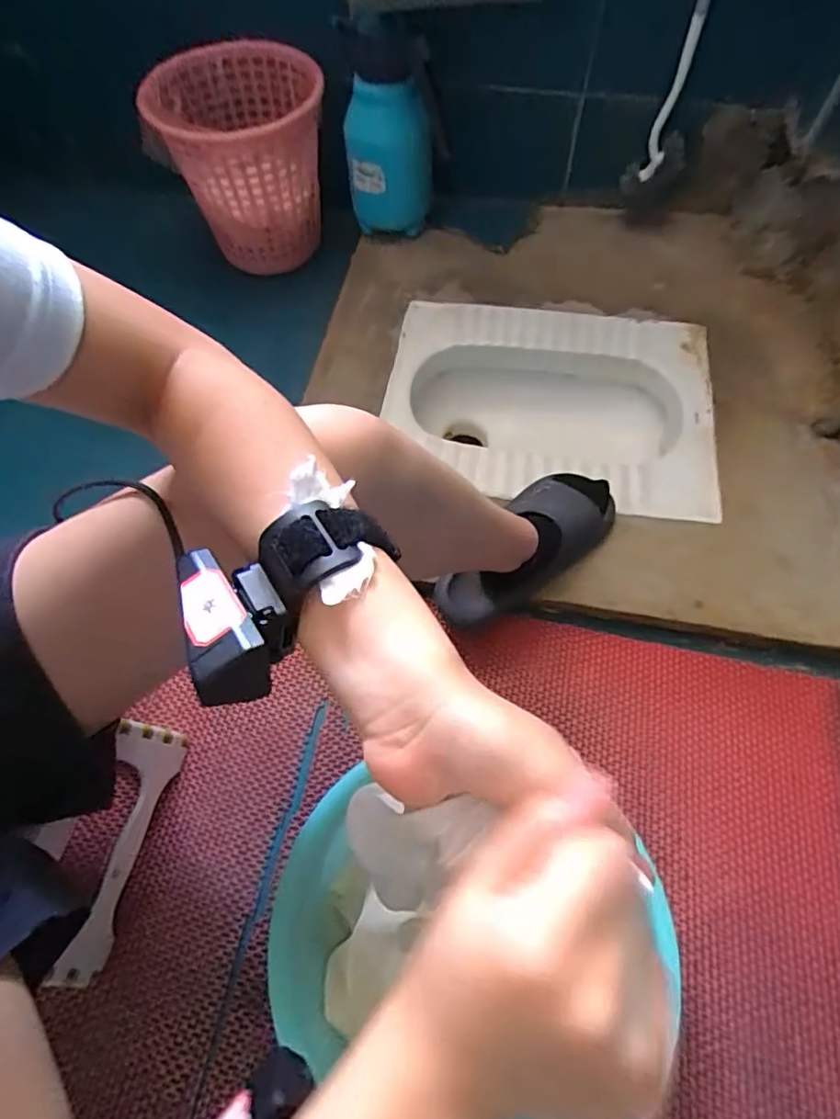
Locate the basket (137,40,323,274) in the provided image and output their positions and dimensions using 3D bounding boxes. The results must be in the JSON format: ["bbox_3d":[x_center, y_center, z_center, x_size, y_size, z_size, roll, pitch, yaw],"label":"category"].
[{"bbox_3d":[-0.284,-0.682,1.007,0.238,0.251,0.254,-4,61,-4],"label":"basket"}]

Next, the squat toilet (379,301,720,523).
[{"bbox_3d":[0.191,-0.224,0.930,0.484,0.135,0.379,10,61,3],"label":"squat toilet"}]

